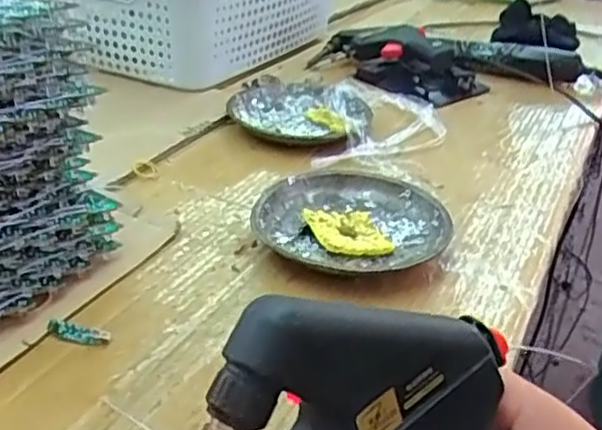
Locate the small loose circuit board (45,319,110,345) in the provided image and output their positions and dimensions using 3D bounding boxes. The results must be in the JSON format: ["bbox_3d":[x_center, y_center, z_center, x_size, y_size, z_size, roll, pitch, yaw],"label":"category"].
[{"bbox_3d":[-0.137,0.072,0.431,0.041,0.006,0.011,11,30,13],"label":"small loose circuit board"}]

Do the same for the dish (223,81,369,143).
[{"bbox_3d":[0.001,-0.110,0.748,0.144,0.021,0.154,3,29,-2],"label":"dish"}]

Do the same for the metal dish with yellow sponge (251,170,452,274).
[{"bbox_3d":[0.036,0.003,0.550,0.143,0.027,0.124,1,29,-6],"label":"metal dish with yellow sponge"}]

